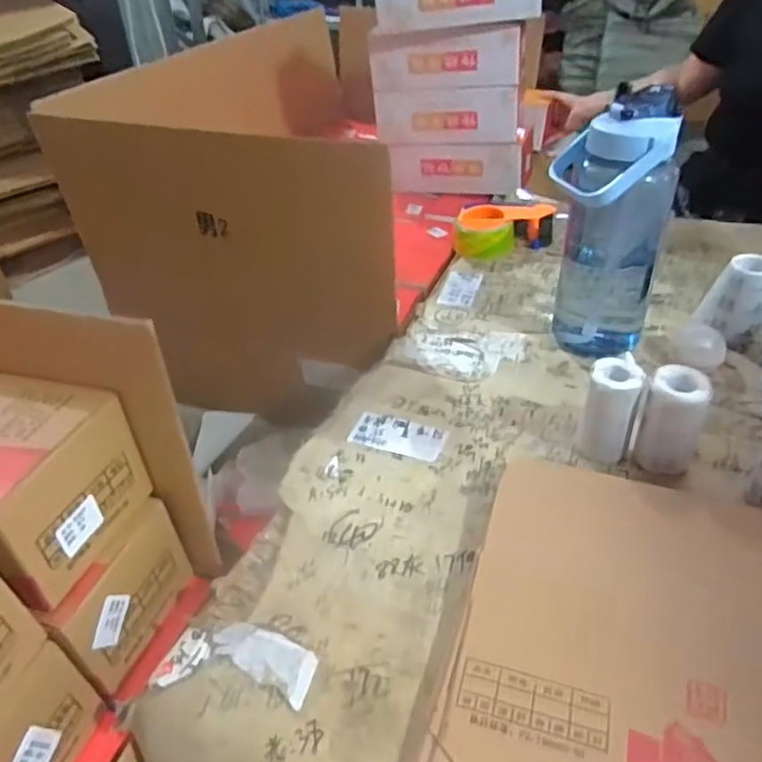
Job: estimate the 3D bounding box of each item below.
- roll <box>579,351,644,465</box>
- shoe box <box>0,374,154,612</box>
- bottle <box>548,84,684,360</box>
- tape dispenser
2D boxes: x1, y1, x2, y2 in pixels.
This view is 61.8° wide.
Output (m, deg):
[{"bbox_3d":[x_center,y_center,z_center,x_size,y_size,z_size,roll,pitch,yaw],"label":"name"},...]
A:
[{"bbox_3d":[0.227,0.032,0.632,0.048,0.101,0.050,16,42,24],"label":"roll"},{"bbox_3d":[-0.362,0.068,0.516,0.297,0.106,0.139,9,39,16],"label":"shoe box"},{"bbox_3d":[0.253,-0.161,0.728,0.107,0.281,0.090,-12,38,-11],"label":"bottle"},{"bbox_3d":[0.190,-0.240,1.020,0.149,0.063,0.093,3,38,9],"label":"tape dispenser"}]

